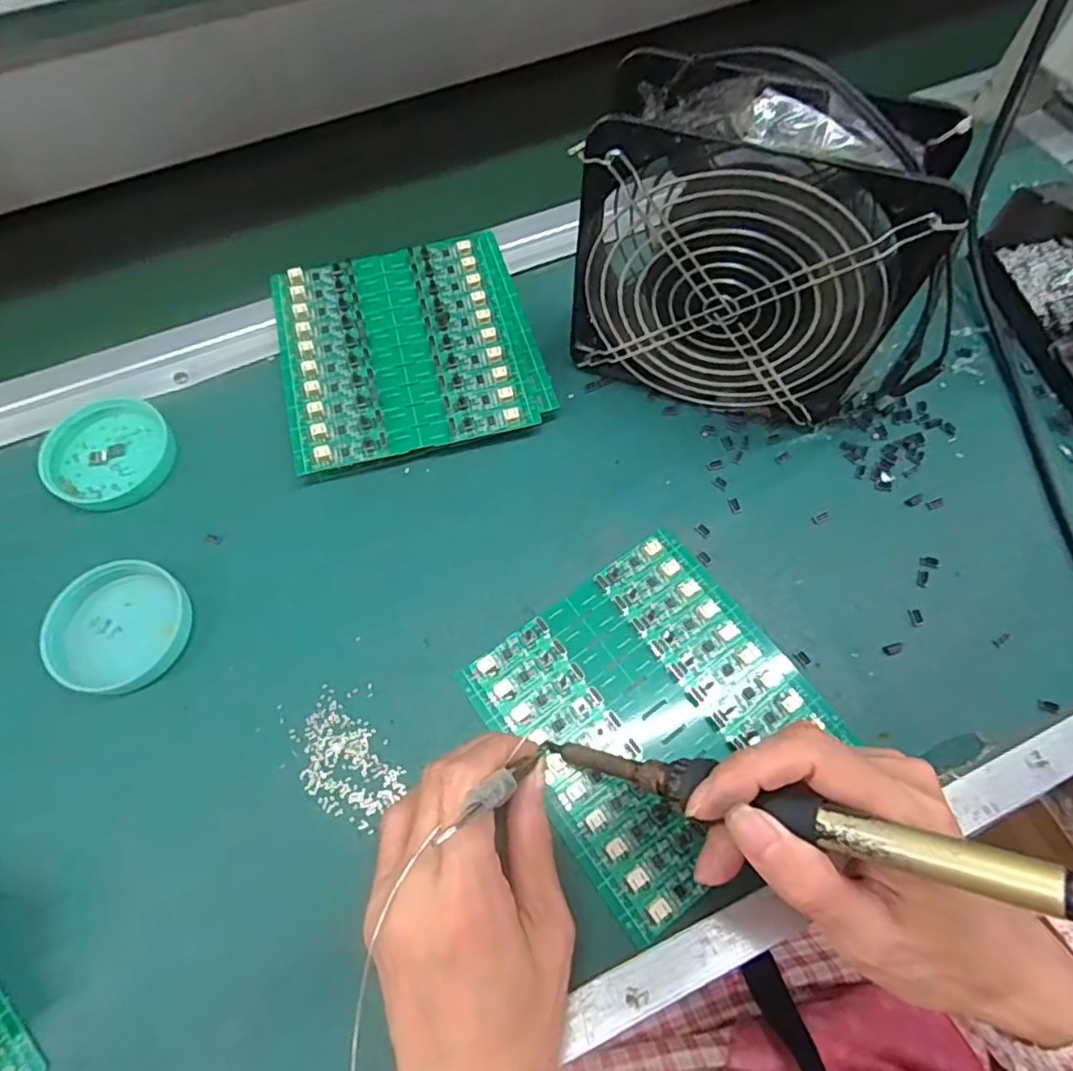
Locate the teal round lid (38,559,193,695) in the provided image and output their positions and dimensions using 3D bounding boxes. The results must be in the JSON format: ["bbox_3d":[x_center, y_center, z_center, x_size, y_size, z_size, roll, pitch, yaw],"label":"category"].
[{"bbox_3d":[-0.204,0.043,0.305,0.063,0.015,0.062,0,65,0],"label":"teal round lid"}]

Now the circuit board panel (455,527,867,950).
[{"bbox_3d":[0.056,0.081,0.295,0.133,0.005,0.135,-34,70,-14],"label":"circuit board panel"}]

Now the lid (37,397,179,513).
[{"bbox_3d":[-0.240,-0.046,0.348,0.068,0.008,0.066,0,65,0],"label":"lid"}]

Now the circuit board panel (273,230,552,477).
[{"bbox_3d":[-0.075,-0.111,0.371,0.143,0.024,0.138,-14,66,-6],"label":"circuit board panel"}]

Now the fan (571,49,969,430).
[{"bbox_3d":[0.103,-0.132,0.308,0.166,0.153,0.069,10,66,4],"label":"fan"}]

